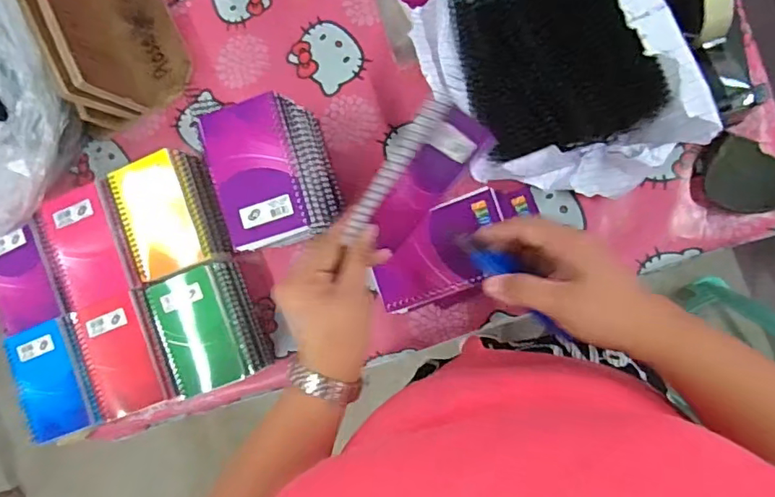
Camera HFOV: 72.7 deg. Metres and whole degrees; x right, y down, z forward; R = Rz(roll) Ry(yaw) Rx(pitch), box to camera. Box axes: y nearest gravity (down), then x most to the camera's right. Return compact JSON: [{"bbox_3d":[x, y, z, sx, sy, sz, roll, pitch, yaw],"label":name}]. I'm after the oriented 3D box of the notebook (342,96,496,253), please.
[{"bbox_3d":[0.026,-0.056,0.415,0.015,0.090,0.121,44,109,32],"label":"notebook"}]

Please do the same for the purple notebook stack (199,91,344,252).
[{"bbox_3d":[-0.108,-0.073,0.556,0.096,0.133,0.137,-18,88,10],"label":"purple notebook stack"}]

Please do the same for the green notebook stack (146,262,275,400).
[{"bbox_3d":[-0.209,0.091,0.614,0.108,0.055,0.138,-24,87,9],"label":"green notebook stack"}]

